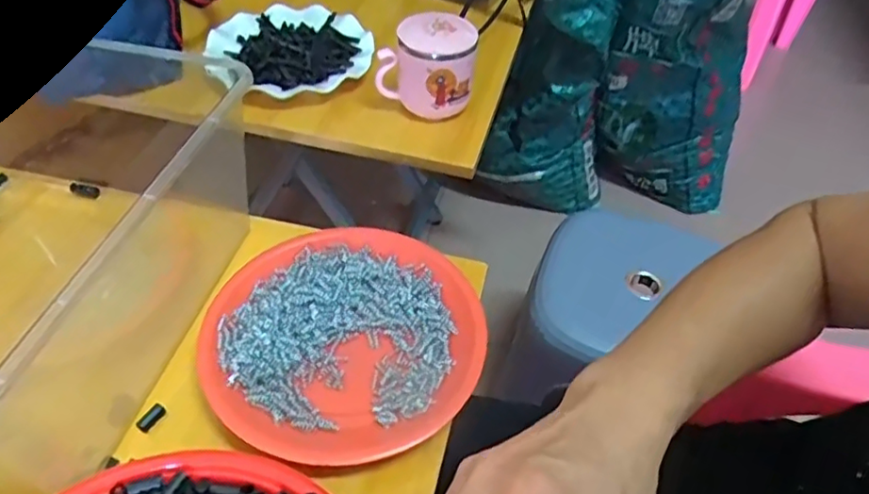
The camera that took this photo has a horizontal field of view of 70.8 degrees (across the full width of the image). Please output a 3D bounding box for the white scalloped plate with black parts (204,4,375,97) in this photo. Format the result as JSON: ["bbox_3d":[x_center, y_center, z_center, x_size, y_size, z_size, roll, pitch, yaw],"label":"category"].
[{"bbox_3d":[-0.164,-0.230,0.700,0.178,0.024,0.178,2,47,-2],"label":"white scalloped plate with black parts"}]

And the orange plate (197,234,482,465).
[{"bbox_3d":[-0.062,0.066,0.443,0.190,0.029,0.189,2,47,-2],"label":"orange plate"}]

